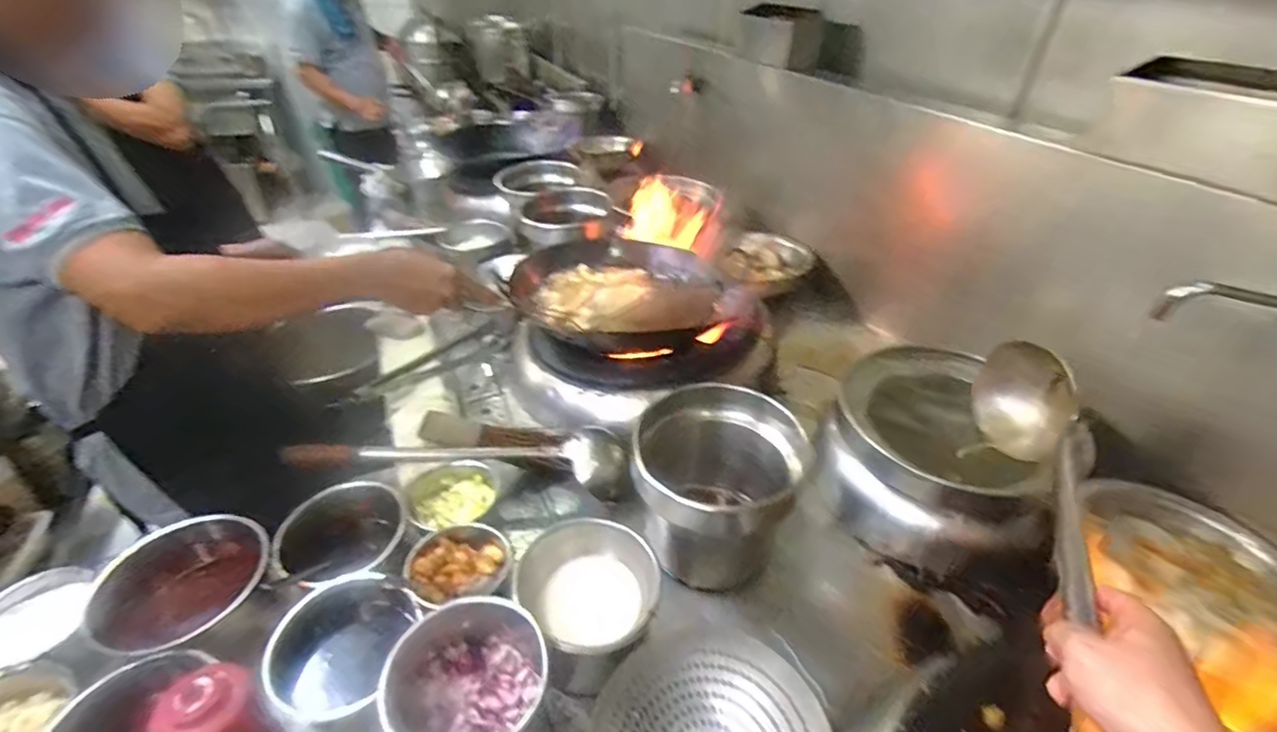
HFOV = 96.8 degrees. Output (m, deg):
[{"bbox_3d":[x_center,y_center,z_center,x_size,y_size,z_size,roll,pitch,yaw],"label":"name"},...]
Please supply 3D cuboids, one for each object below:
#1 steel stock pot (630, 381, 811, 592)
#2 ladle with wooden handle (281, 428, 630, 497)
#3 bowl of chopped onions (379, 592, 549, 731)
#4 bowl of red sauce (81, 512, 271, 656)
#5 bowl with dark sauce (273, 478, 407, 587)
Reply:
[{"bbox_3d":[0.097,0.170,0.785,0.200,0.240,0.175,24,43,25],"label":"steel stock pot"},{"bbox_3d":[-0.255,0.130,0.872,0.483,0.098,0.112,-1,38,-5],"label":"ladle with wooden handle"},{"bbox_3d":[-0.179,0.322,0.586,0.141,0.096,0.165,12,39,11],"label":"bowl of chopped onions"},{"bbox_3d":[-0.521,0.263,0.671,0.165,0.083,0.177,2,38,-1],"label":"bowl of red sauce"},{"bbox_3d":[-0.376,0.224,0.741,0.141,0.092,0.148,2,38,-1],"label":"bowl with dark sauce"}]

